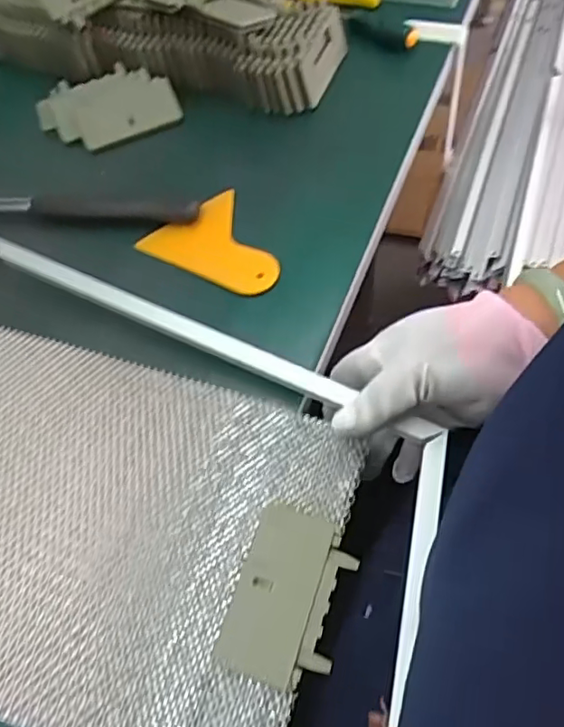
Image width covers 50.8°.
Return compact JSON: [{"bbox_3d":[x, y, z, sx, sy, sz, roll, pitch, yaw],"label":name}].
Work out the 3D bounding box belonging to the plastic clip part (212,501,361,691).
[{"bbox_3d":[0.004,0.122,0.316,0.056,0.008,0.085,14,62,14],"label":"plastic clip part"}]

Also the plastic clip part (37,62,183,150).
[{"bbox_3d":[-0.150,-0.219,0.511,0.116,0.011,0.072,-19,79,-2],"label":"plastic clip part"}]

